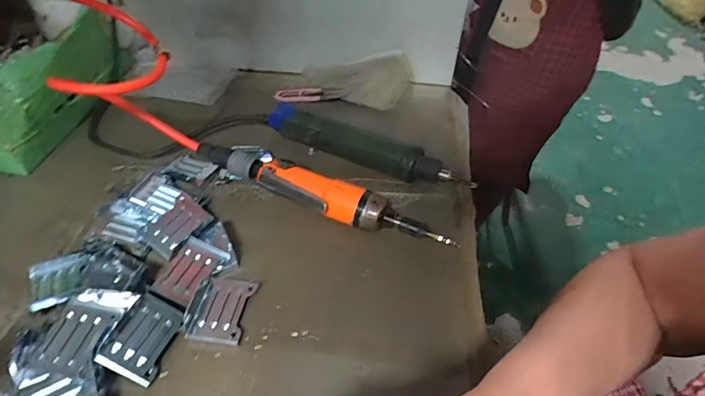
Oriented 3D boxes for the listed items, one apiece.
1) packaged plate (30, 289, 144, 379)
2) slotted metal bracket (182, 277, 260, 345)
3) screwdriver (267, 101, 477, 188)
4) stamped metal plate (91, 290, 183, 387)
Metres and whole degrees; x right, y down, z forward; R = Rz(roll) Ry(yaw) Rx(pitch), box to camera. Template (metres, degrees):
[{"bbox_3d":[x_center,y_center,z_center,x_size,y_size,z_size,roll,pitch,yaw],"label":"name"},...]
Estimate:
[{"bbox_3d":[-0.217,0.103,0.338,0.048,0.009,0.074,17,48,7],"label":"packaged plate"},{"bbox_3d":[-0.116,0.095,0.365,0.050,0.012,0.060,6,46,5],"label":"slotted metal bracket"},{"bbox_3d":[0.017,-0.061,0.506,0.250,0.048,0.032,19,49,17],"label":"screwdriver"},{"bbox_3d":[-0.168,0.111,0.338,0.046,0.005,0.062,31,50,-6],"label":"stamped metal plate"}]

